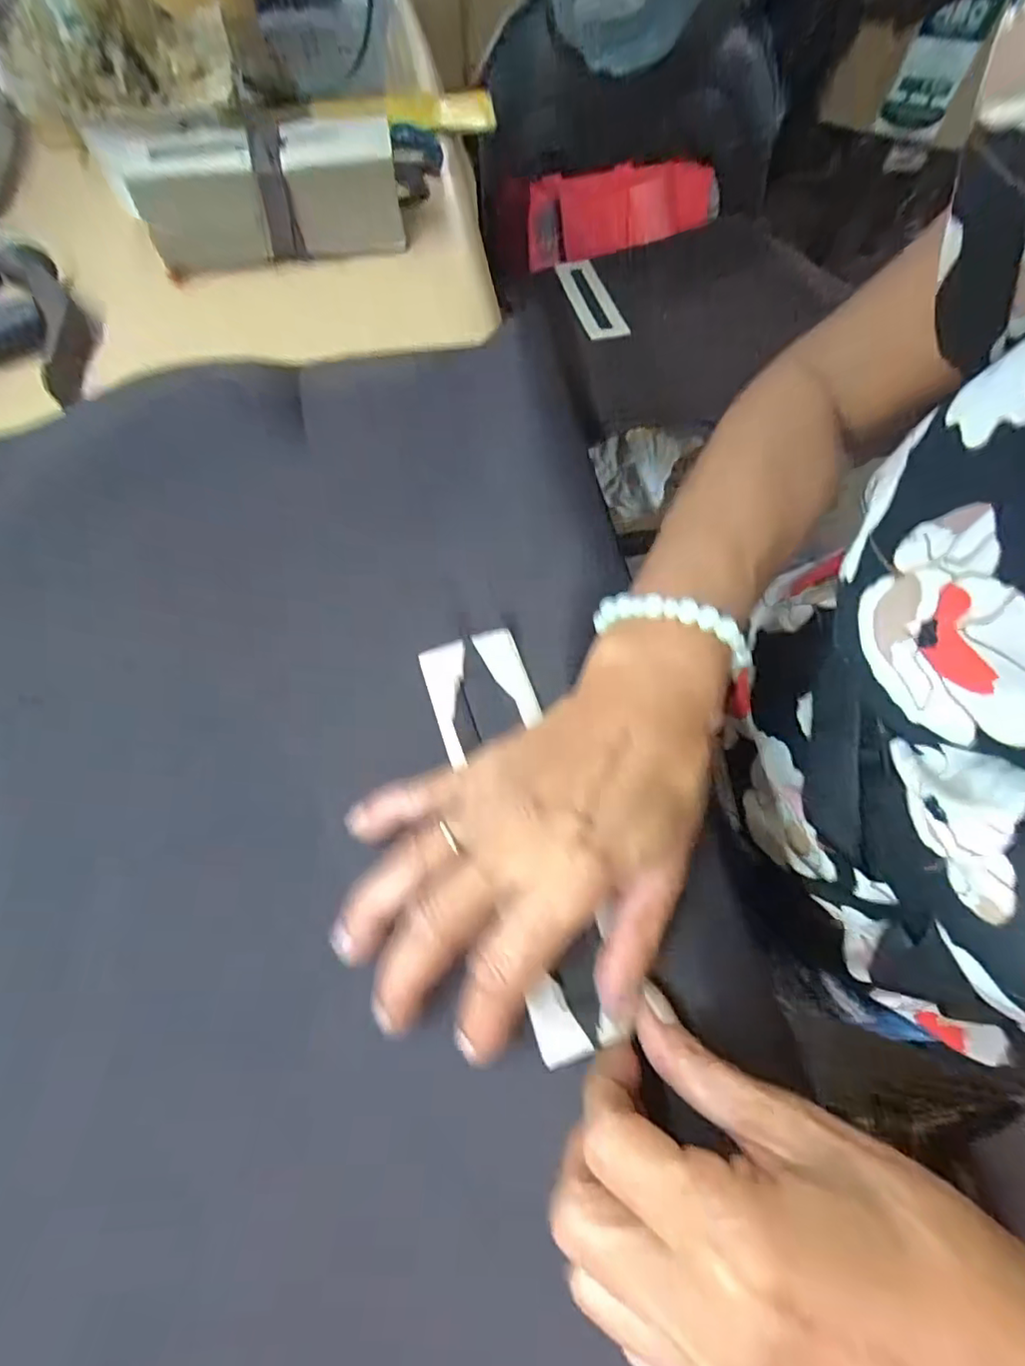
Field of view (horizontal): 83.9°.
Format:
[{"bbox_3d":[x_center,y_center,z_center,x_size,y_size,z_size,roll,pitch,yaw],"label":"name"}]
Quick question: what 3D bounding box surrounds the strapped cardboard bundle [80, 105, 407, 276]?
[{"bbox_3d":[-0.163,-0.308,0.359,0.163,0.054,0.051,-7,67,-4],"label":"strapped cardboard bundle"}]

